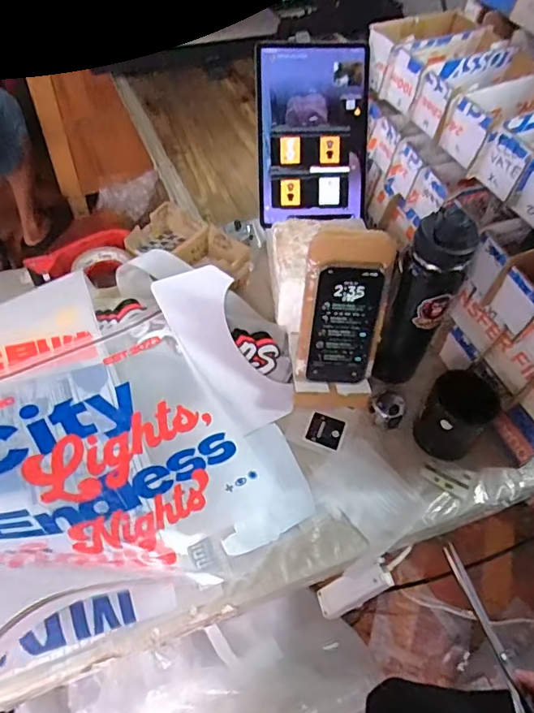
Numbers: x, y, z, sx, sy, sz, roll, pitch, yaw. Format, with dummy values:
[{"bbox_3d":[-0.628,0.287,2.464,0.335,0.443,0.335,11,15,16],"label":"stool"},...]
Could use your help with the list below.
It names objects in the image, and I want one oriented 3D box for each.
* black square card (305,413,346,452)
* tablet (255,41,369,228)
[{"bbox_3d":[0.079,0.099,0.702,0.046,0.004,0.049,18,50,9],"label":"black square card"},{"bbox_3d":[0.068,-0.322,0.759,0.161,0.235,0.011,-4,16,-5],"label":"tablet"}]

